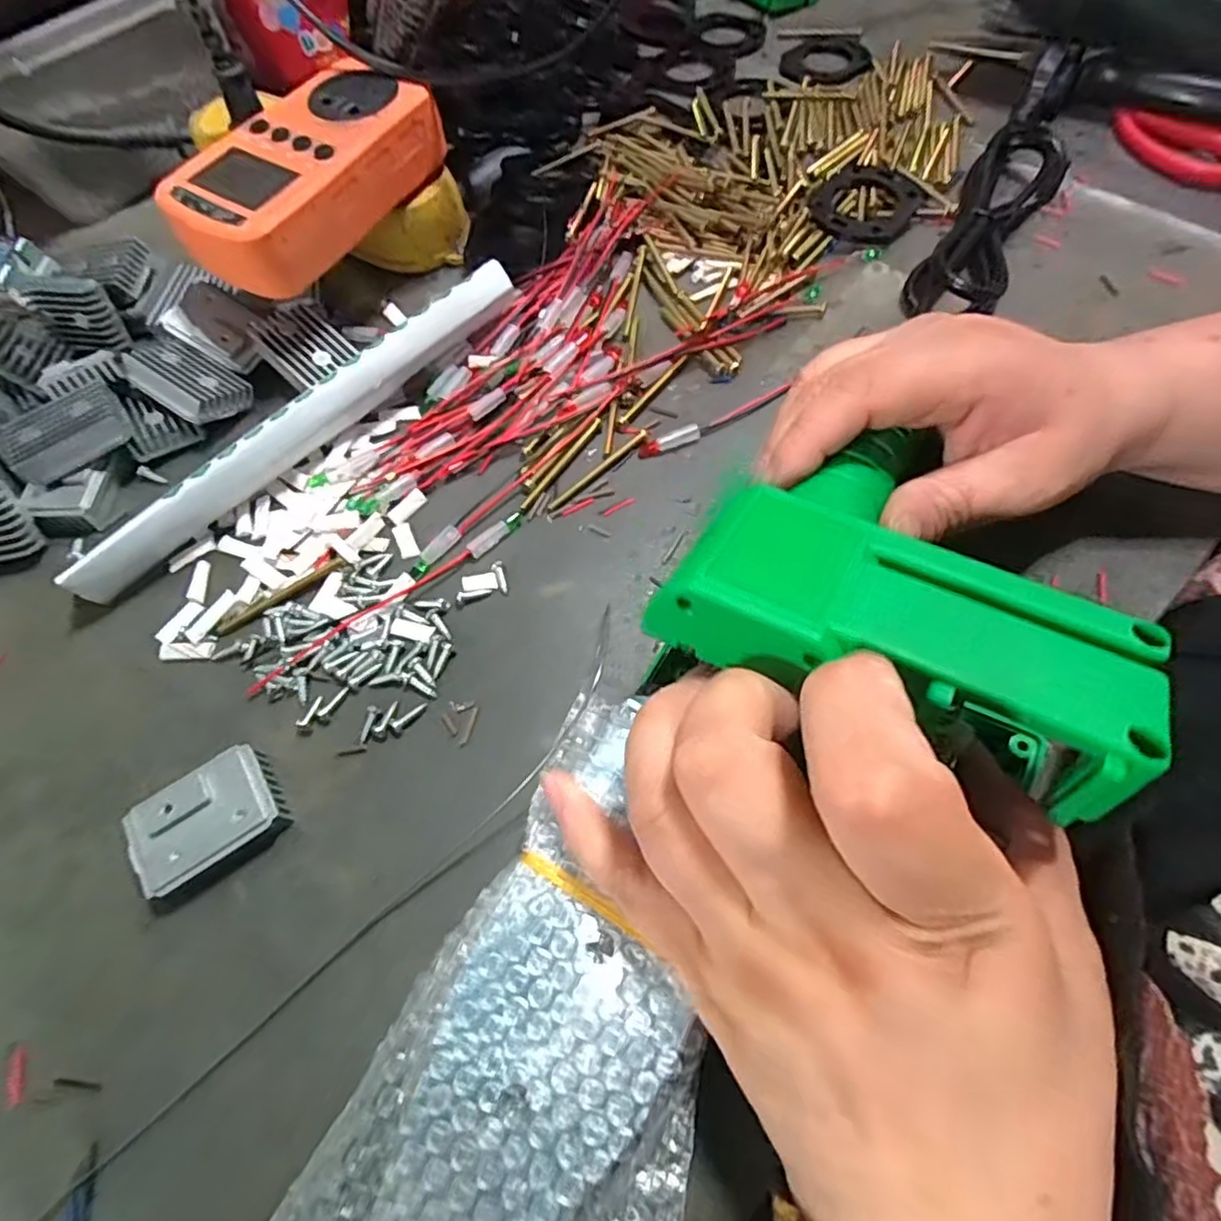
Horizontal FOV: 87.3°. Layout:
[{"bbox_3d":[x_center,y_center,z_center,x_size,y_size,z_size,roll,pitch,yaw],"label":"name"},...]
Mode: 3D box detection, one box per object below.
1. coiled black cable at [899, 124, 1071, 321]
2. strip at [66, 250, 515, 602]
[{"bbox_3d":[0.198,-0.205,0.327,0.043,0.021,0.163,27,69,14],"label":"coiled black cable"},{"bbox_3d":[-0.130,-0.082,0.281,0.221,0.026,0.010,-42,70,-16],"label":"strip"}]

